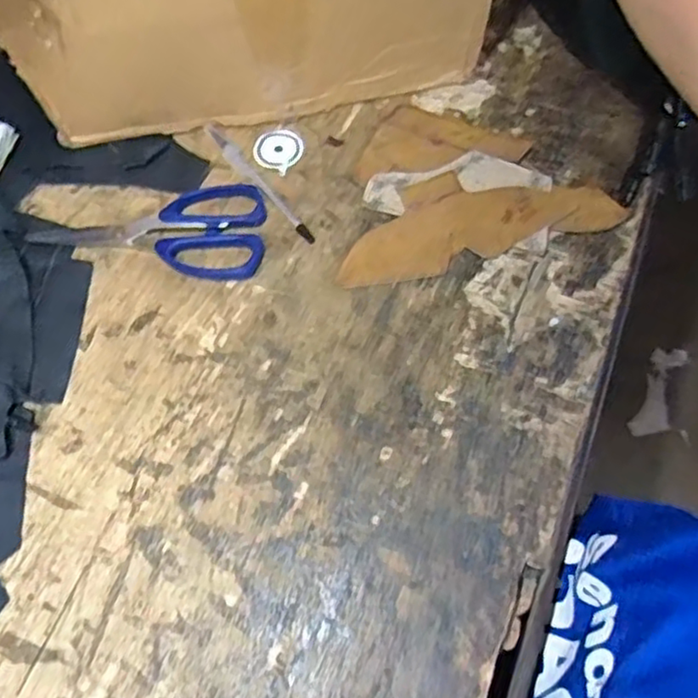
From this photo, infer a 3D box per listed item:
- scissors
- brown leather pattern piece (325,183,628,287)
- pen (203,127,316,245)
[{"bbox_3d":[-0.148,-0.097,0.515,0.173,0.010,0.084,8,64,7],"label":"scissors"},{"bbox_3d":[0.093,-0.092,0.501,0.208,0.011,0.060,-16,64,-5],"label":"brown leather pattern piece"},{"bbox_3d":[-0.072,-0.131,0.526,0.013,0.010,0.142,-34,67,-13],"label":"pen"}]

